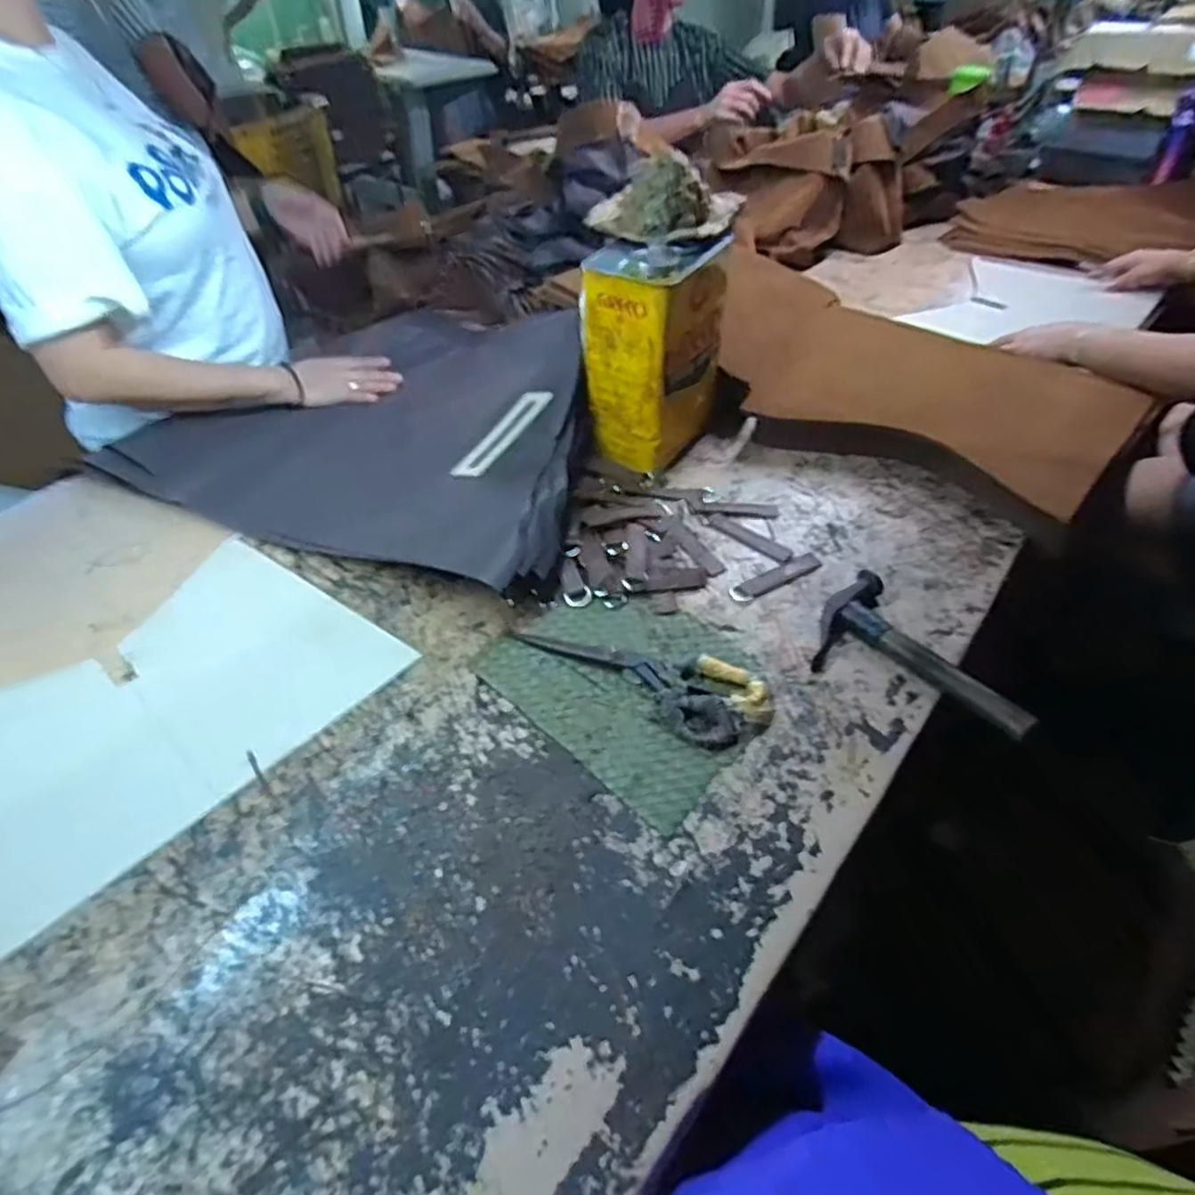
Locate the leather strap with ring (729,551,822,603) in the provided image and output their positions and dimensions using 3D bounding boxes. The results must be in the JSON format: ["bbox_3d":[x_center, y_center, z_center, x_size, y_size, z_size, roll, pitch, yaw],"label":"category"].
[{"bbox_3d":[0.184,-0.022,0.713,0.109,0.007,0.024,-25,50,-21],"label":"leather strap with ring"}]

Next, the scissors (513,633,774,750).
[{"bbox_3d":[0.043,0.062,0.623,0.224,0.016,0.080,26,52,24],"label":"scissors"}]

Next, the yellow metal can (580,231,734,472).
[{"bbox_3d":[0.065,-0.279,0.803,0.105,0.225,0.155,27,53,25],"label":"yellow metal can"}]

